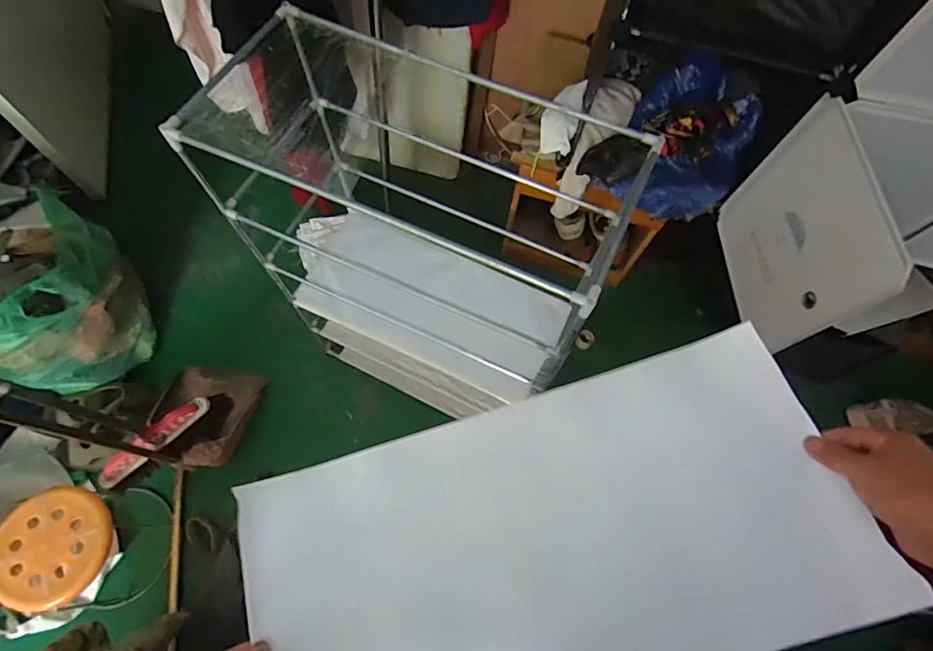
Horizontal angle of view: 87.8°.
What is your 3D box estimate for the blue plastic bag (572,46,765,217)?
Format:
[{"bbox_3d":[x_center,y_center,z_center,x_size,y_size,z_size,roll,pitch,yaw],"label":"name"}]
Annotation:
[{"bbox_3d":[0.470,-0.393,1.052,0.268,0.156,0.416,43,72,14],"label":"blue plastic bag"}]

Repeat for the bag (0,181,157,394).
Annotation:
[{"bbox_3d":[-1.109,-0.103,1.228,0.486,0.428,0.408,23,68,7],"label":"bag"}]

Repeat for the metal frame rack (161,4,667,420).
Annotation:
[{"bbox_3d":[-0.121,-0.099,1.043,0.667,0.875,0.287,24,68,7],"label":"metal frame rack"}]

